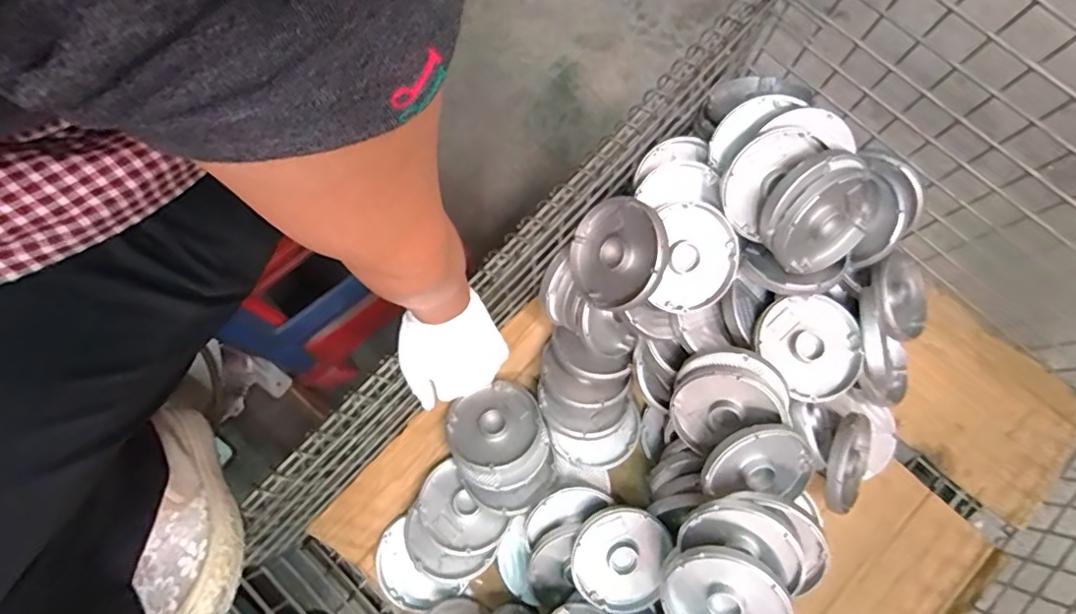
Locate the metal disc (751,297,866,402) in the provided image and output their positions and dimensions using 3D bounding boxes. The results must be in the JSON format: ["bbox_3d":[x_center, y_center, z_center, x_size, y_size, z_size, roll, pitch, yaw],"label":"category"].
[{"bbox_3d":[0.361,0.050,0.725,0.130,0.023,0.137,0,79,1],"label":"metal disc"}]

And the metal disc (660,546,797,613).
[{"bbox_3d":[0.217,0.343,0.641,0.137,0.021,0.139,11,116,22],"label":"metal disc"}]

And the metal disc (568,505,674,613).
[{"bbox_3d":[0.110,0.342,0.748,0.126,0.032,0.135,0,79,1],"label":"metal disc"}]

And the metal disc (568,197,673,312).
[{"bbox_3d":[0.098,-0.066,0.692,0.140,0.011,0.136,-1,88,44],"label":"metal disc"}]

